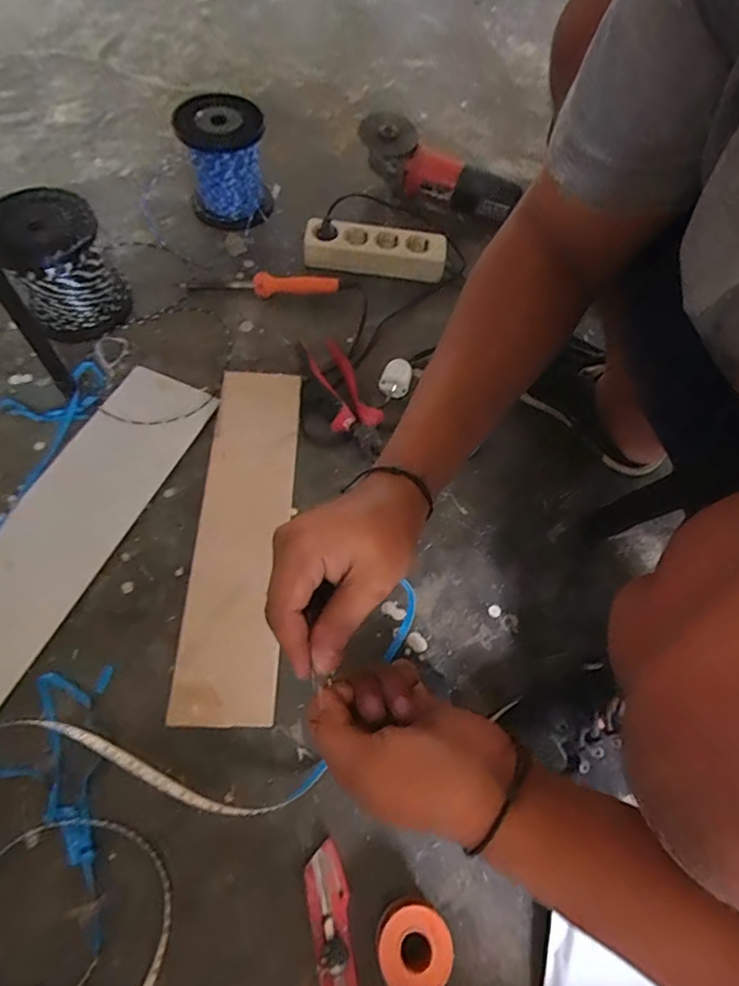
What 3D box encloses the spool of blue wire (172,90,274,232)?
[{"bbox_3d":[-0.204,-0.467,0.741,0.113,0.138,0.107,1,64,-3],"label":"spool of blue wire"}]

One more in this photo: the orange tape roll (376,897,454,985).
[{"bbox_3d":[0.034,0.357,0.406,0.056,0.030,0.057,1,64,-3],"label":"orange tape roll"}]

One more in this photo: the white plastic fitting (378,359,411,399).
[{"bbox_3d":[0.032,-0.146,0.651,0.035,0.018,0.051,14,64,3],"label":"white plastic fitting"}]

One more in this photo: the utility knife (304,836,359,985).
[{"bbox_3d":[-0.022,0.377,0.399,0.032,0.019,0.176,-11,65,-9],"label":"utility knife"}]

